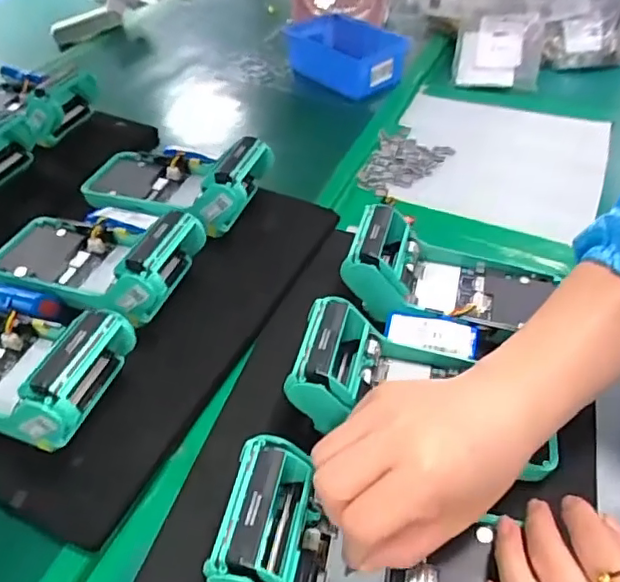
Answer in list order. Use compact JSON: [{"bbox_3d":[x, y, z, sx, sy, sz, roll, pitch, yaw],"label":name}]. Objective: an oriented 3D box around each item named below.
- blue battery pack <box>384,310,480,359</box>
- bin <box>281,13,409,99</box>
[{"bbox_3d":[0.089,0.031,0.418,0.066,0.013,0.029,12,45,11],"label":"blue battery pack"},{"bbox_3d":[0.041,-0.311,0.756,0.158,0.072,0.085,30,52,27],"label":"bin"}]

